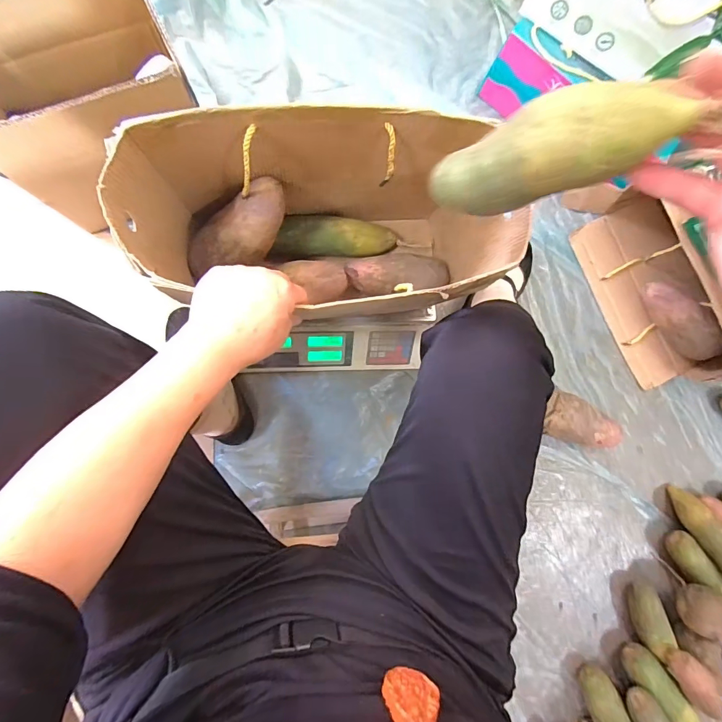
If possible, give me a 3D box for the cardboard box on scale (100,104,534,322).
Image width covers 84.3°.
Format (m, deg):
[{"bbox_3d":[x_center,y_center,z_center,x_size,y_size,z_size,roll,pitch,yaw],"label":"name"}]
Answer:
[{"bbox_3d":[-0.040,-0.151,0.492,0.386,0.255,0.183,1,86,-6],"label":"cardboard box on scale"}]

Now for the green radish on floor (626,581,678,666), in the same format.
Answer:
[{"bbox_3d":[0.514,0.456,0.703,0.052,0.045,0.117,-4,68,-6],"label":"green radish on floor"}]

